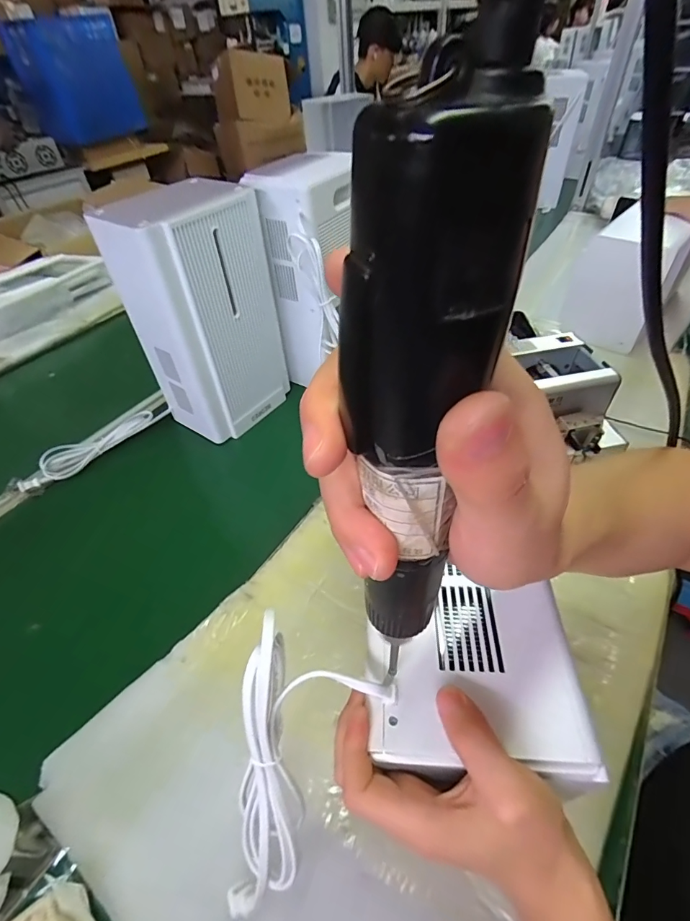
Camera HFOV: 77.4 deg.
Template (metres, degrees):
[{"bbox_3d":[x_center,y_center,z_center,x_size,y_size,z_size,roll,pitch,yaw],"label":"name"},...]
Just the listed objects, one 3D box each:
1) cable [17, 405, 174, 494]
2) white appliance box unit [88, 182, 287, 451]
[{"bbox_3d":[-0.421,-0.028,0.733,0.045,0.032,0.254,32,56,32],"label":"cable"},{"bbox_3d":[-0.222,-0.231,0.691,0.143,0.324,0.187,23,52,26],"label":"white appliance box unit"}]

